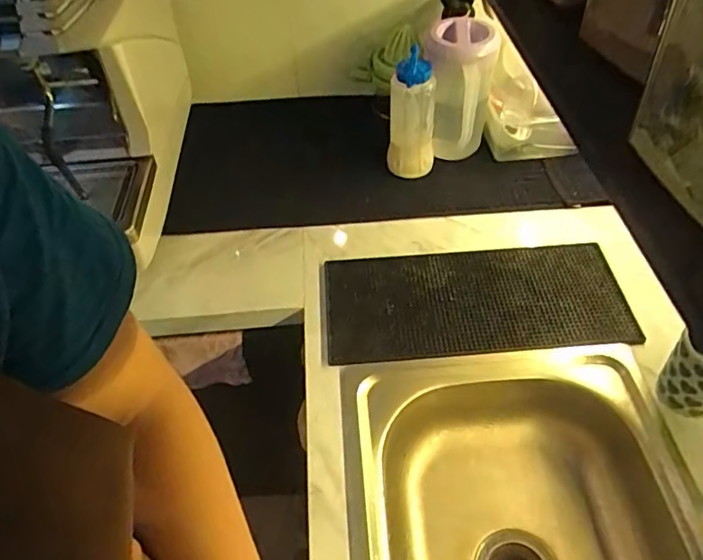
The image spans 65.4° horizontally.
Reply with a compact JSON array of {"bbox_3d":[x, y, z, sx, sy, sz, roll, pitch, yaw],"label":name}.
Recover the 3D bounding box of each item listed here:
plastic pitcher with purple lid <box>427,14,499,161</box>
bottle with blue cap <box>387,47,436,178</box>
[{"bbox_3d":[0.184,-0.311,0.916,0.113,0.238,0.092,-6,49,0],"label":"plastic pitcher with purple lid"},{"bbox_3d":[0.098,-0.261,0.911,0.073,0.211,0.081,-2,50,4],"label":"bottle with blue cap"}]

